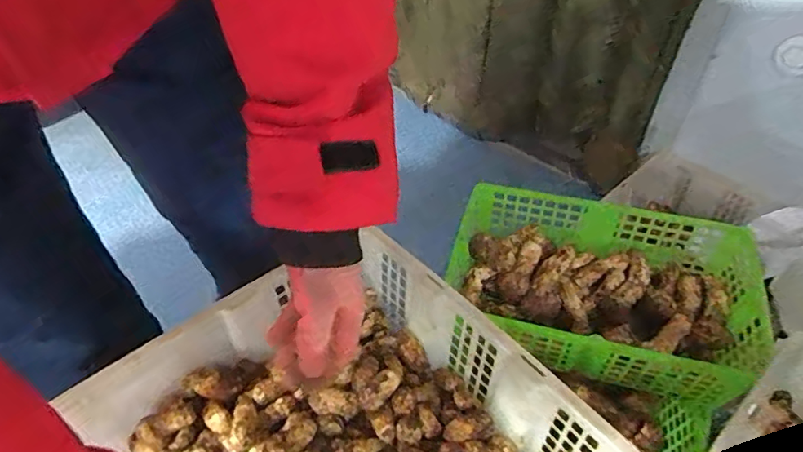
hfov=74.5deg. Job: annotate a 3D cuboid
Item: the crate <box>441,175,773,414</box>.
[{"bbox_3d":[0.246,0.068,0.660,0.350,0.083,0.227,13,50,15],"label":"crate"}]

